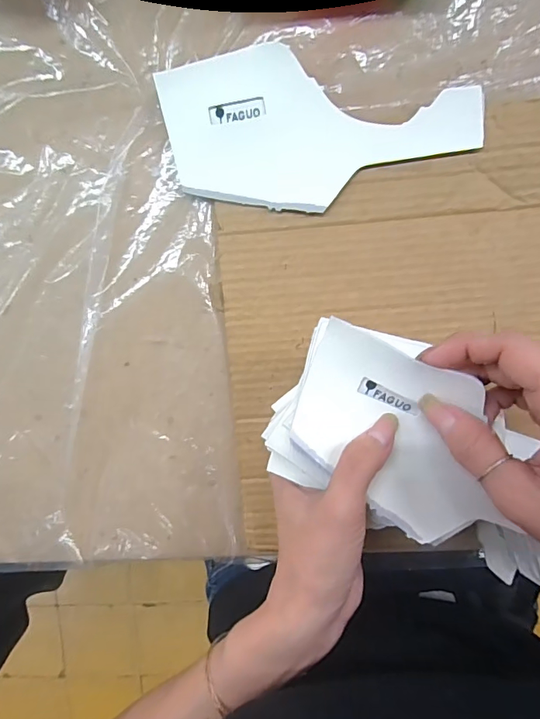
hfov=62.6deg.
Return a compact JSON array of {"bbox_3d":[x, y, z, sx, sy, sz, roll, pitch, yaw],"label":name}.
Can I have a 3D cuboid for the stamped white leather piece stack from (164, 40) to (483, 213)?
[{"bbox_3d":[0.030,-0.140,0.278,0.192,0.010,0.088,5,98,1],"label":"stamped white leather piece stack"}]

